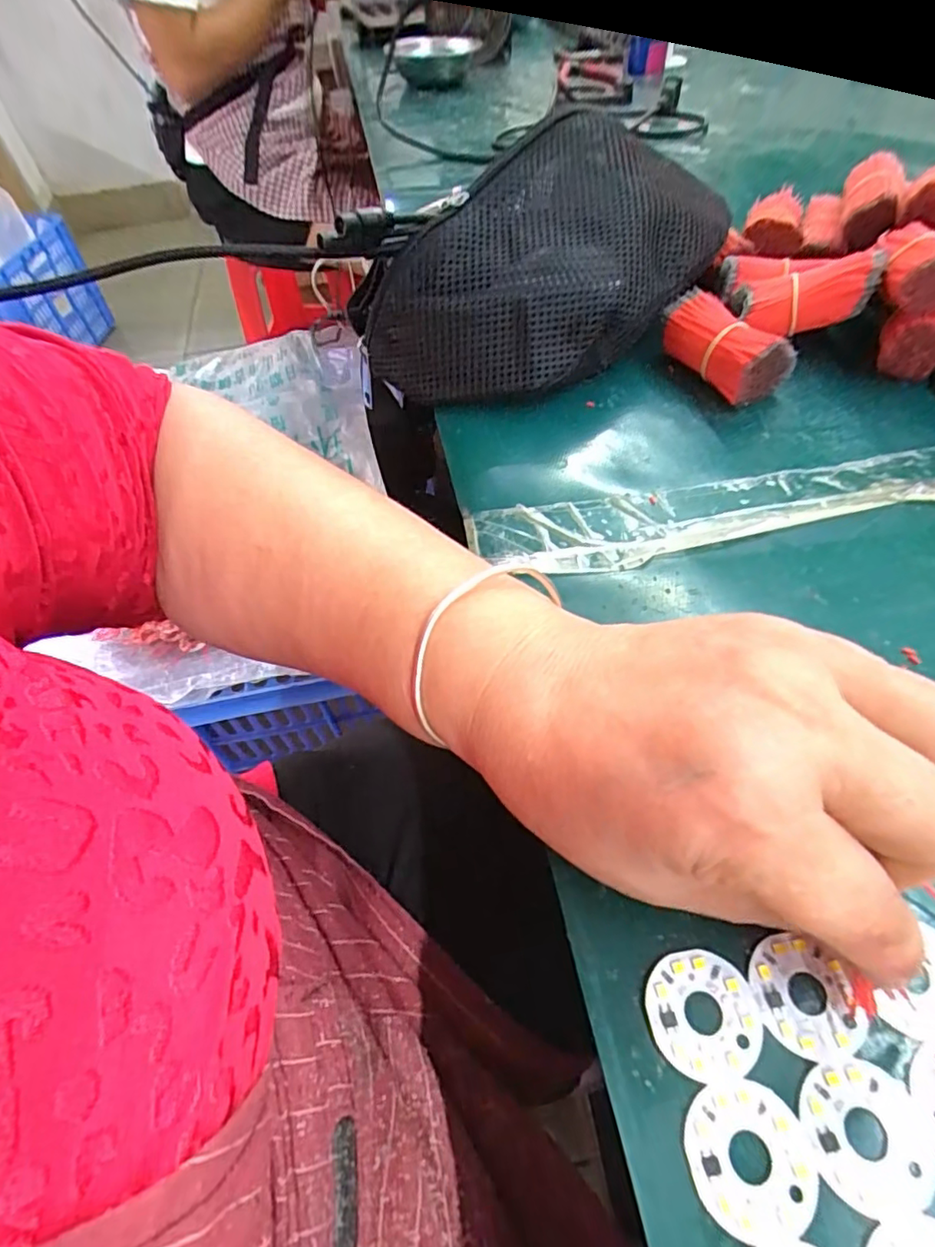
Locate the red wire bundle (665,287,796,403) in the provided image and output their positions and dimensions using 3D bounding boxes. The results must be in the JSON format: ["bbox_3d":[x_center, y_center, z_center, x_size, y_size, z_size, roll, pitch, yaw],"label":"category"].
[{"bbox_3d":[0.141,-0.155,0.328,0.037,0.036,0.070,-28,58,-16],"label":"red wire bundle"}]

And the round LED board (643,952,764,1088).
[{"bbox_3d":[0.067,0.110,0.164,0.030,0.004,0.030,-2,55,2],"label":"round LED board"}]

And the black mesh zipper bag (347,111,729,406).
[{"bbox_3d":[0.039,-0.201,0.333,0.189,0.090,0.107,-25,57,-14],"label":"black mesh zipper bag"}]

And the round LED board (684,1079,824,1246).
[{"bbox_3d":[0.071,0.134,0.146,0.030,0.004,0.030,-2,55,2],"label":"round LED board"}]

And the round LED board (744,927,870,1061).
[{"bbox_3d":[0.096,0.106,0.165,0.028,0.004,0.029,-6,55,-1],"label":"round LED board"}]

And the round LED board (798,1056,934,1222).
[{"bbox_3d":[0.103,0.130,0.147,0.032,0.004,0.030,-2,55,2],"label":"round LED board"}]

